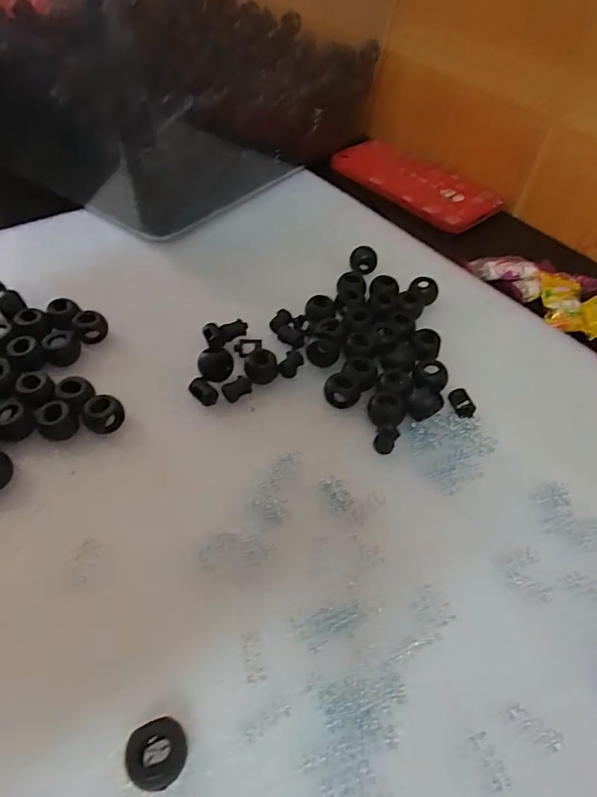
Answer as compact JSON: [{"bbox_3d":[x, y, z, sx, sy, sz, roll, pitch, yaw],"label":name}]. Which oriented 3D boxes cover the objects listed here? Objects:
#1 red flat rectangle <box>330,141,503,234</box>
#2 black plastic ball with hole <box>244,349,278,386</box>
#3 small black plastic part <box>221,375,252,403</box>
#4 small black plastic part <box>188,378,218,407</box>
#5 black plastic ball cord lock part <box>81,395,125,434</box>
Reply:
[{"bbox_3d":[0.092,-0.181,0.403,0.067,0.006,0.138,-35,61,-27],"label":"red flat rectangle"},{"bbox_3d":[-0.019,-0.016,0.248,0.016,0.013,0.012,-1,52,-4],"label":"black plastic ball with hole"},{"bbox_3d":[-0.030,-0.005,0.241,0.015,0.009,0.005,-22,56,-20],"label":"small black plastic part"},{"bbox_3d":[-0.046,-0.003,0.238,0.009,0.010,0.012,-35,61,-27],"label":"small black plastic part"},{"bbox_3d":[-0.089,0.008,0.223,0.014,0.014,0.013,2,52,-2],"label":"black plastic ball cord lock part"}]

